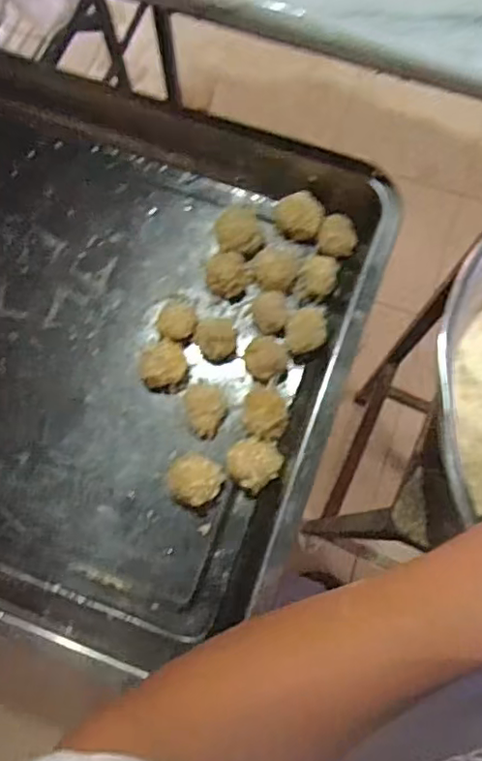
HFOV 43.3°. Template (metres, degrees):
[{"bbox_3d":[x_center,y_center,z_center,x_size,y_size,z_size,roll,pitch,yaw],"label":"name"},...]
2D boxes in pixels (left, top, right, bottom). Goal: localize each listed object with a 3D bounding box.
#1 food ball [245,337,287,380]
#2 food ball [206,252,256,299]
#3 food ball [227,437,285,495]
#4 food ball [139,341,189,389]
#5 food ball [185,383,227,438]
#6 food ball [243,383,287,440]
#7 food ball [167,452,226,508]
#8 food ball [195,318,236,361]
[{"bbox_3d":[0.018,-0.016,0.448,0.029,0.024,0.030,0,76,1],"label":"food ball"},{"bbox_3d":[-0.010,-0.080,0.463,0.029,0.025,0.033,39,80,10],"label":"food ball"},{"bbox_3d":[0.010,0.058,0.427,0.036,0.023,0.034,0,76,1],"label":"food ball"},{"bbox_3d":[-0.056,-0.011,0.448,0.033,0.027,0.031,0,76,1],"label":"food ball"},{"bbox_3d":[-0.025,0.023,0.439,0.027,0.030,0.035,-1,76,1],"label":"food ball"},{"bbox_3d":[0.019,0.021,0.434,0.031,0.028,0.039,12,77,4],"label":"food ball"},{"bbox_3d":[-0.032,0.069,0.421,0.036,0.030,0.033,0,76,1],"label":"food ball"},{"bbox_3d":[-0.018,-0.030,0.453,0.029,0.022,0.028,0,76,1],"label":"food ball"}]

